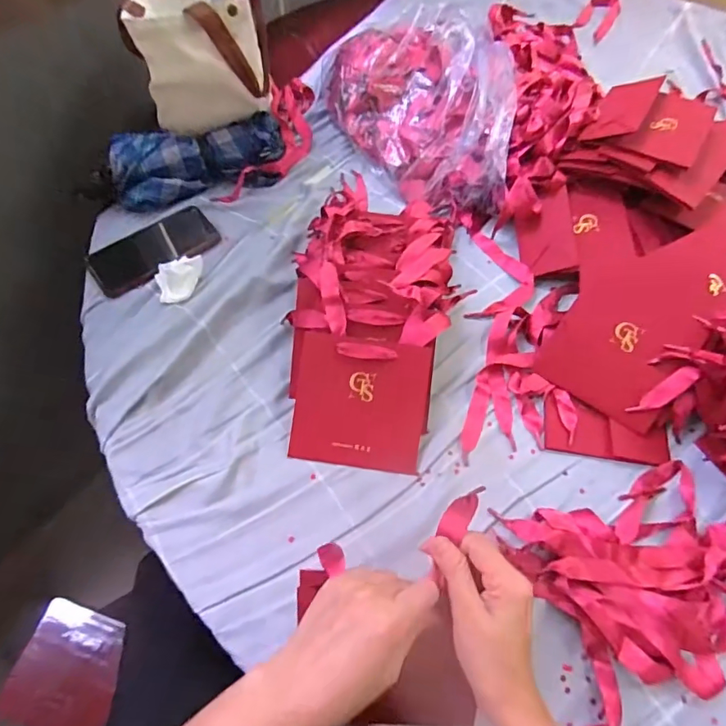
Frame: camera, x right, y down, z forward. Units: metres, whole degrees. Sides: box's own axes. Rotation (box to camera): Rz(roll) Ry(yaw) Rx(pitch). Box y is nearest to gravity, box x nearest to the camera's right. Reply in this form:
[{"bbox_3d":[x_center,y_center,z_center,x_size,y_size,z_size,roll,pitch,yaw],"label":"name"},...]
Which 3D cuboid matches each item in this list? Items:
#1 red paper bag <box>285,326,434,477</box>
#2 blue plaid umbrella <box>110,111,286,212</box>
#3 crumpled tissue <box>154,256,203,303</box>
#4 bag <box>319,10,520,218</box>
[{"bbox_3d":[-0.003,0.043,0.513,0.138,0.006,0.138,8,91,1],"label":"red paper bag"},{"bbox_3d":[-0.229,-0.280,0.665,0.241,0.071,0.085,-20,67,-12],"label":"blue plaid umbrella"},{"bbox_3d":[-0.232,-0.106,0.595,0.062,0.031,0.049,-10,65,-8],"label":"crumpled tissue"},{"bbox_3d":[0.076,-0.379,0.690,0.264,0.118,0.320,3,64,-1],"label":"bag"}]

